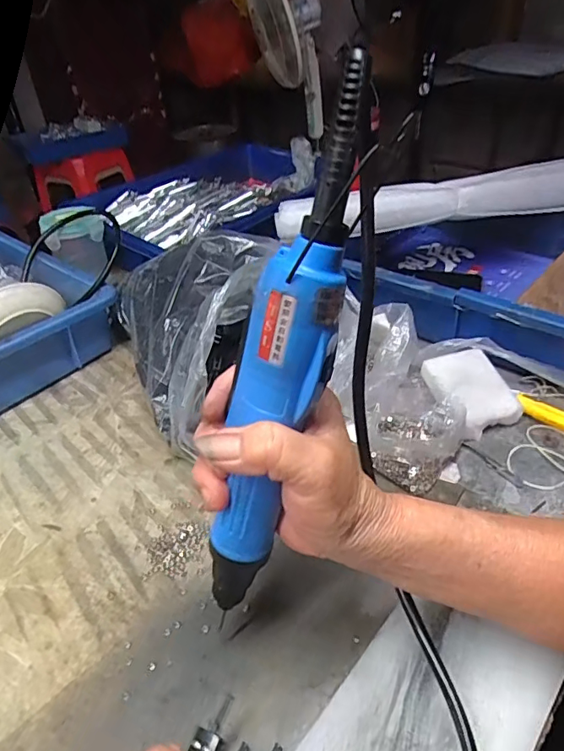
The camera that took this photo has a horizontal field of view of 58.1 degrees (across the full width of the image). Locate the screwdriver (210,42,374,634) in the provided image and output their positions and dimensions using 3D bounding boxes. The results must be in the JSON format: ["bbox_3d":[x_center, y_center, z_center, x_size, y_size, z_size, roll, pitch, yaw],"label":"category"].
[{"bbox_3d":[-0.002,0.003,0.227,0.026,0.252,0.029,-7,31,-40],"label":"screwdriver"}]

